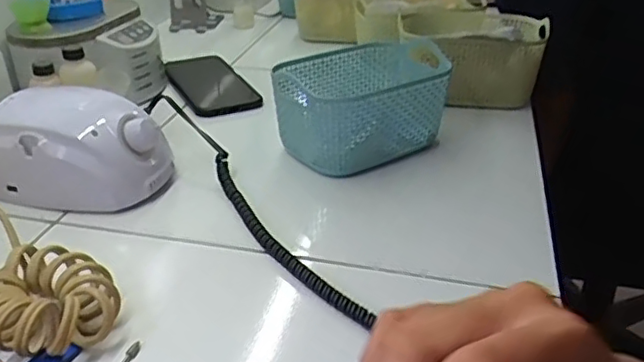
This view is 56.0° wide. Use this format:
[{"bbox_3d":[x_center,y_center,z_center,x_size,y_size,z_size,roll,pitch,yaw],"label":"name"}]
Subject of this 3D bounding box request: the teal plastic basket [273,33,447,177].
[{"bbox_3d":[0.043,-0.080,0.624,0.188,0.080,0.123,-19,36,-30],"label":"teal plastic basket"}]

